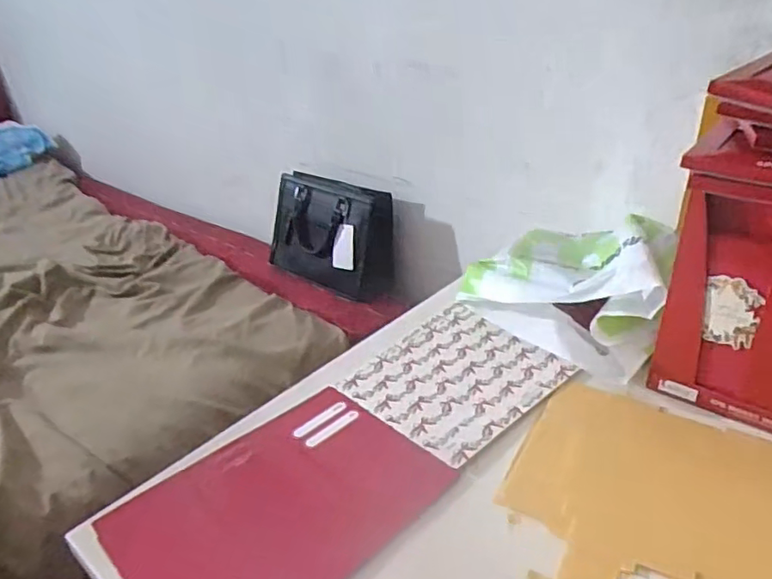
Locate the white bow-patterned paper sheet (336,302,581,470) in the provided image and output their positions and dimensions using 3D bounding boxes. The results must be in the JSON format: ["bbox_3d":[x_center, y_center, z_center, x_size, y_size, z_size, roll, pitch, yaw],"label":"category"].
[{"bbox_3d":[0.078,0.093,0.658,0.217,0.005,0.193,-27,38,-35],"label":"white bow-patterned paper sheet"}]

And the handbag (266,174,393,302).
[{"bbox_3d":[-0.122,-0.107,1.156,0.277,0.185,0.129,18,33,33],"label":"handbag"}]

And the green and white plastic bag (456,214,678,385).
[{"bbox_3d":[0.231,-0.019,0.725,0.220,0.104,0.253,14,34,28],"label":"green and white plastic bag"}]

